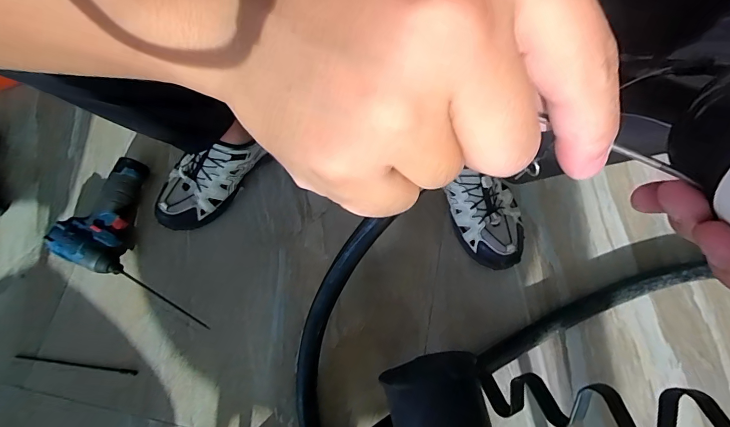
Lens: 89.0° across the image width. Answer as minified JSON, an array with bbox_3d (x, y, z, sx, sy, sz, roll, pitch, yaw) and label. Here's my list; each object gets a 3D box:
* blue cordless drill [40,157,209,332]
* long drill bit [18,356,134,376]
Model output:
[{"bbox_3d":[-0.346,0.035,0.613,0.285,0.061,0.189,23,75,8],"label":"blue cordless drill"},{"bbox_3d":[-0.454,0.237,0.584,0.195,0.007,0.006,6,74,3],"label":"long drill bit"}]

